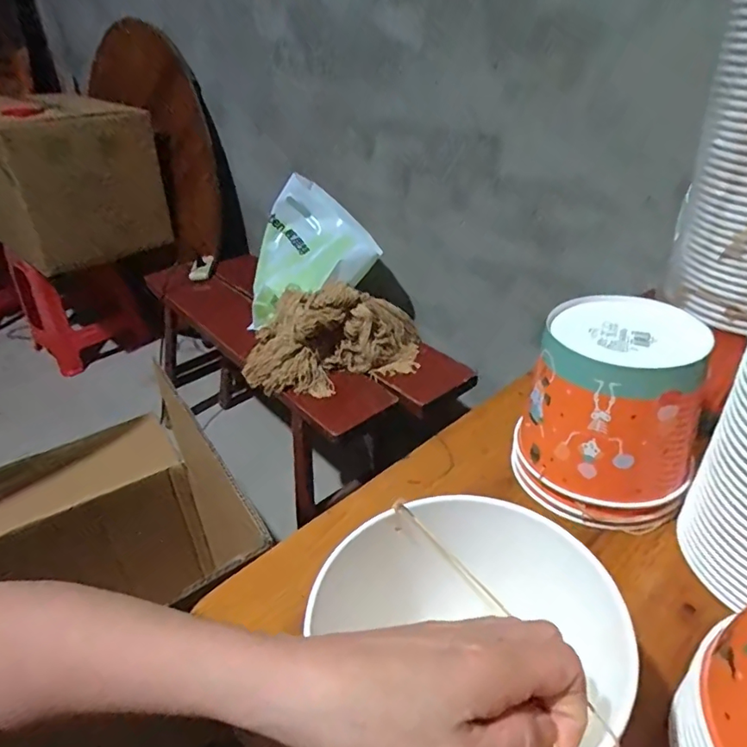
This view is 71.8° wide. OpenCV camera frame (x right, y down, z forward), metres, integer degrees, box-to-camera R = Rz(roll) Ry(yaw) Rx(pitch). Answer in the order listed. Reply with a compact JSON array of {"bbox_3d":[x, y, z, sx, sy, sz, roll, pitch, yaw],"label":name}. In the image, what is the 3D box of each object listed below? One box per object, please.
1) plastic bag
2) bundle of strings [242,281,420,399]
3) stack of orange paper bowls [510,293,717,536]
[{"bbox_3d":[-0.179,-0.262,1.227,0.290,0.080,0.338,42,87,9],"label":"plastic bag"},{"bbox_3d":[-0.081,-0.073,1.046,0.366,0.172,0.133,-8,35,-8],"label":"bundle of strings"},{"bbox_3d":[0.221,0.037,0.477,0.145,0.165,0.133,22,41,31],"label":"stack of orange paper bowls"}]

